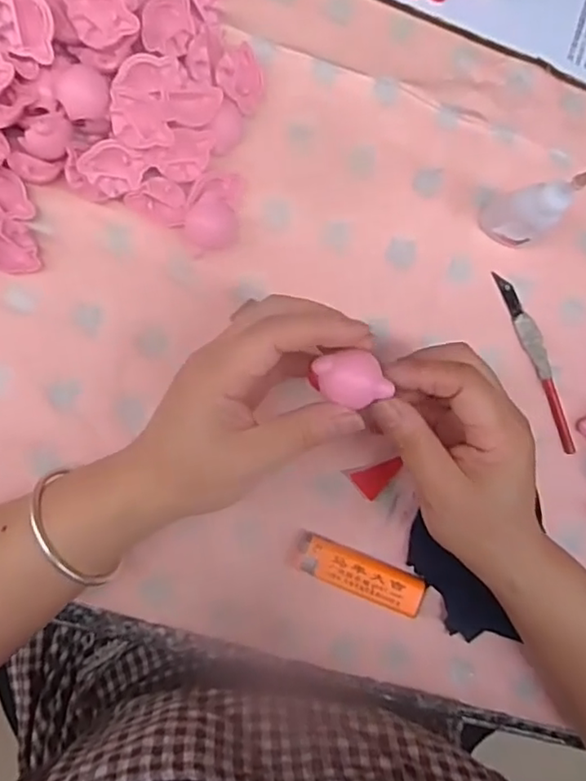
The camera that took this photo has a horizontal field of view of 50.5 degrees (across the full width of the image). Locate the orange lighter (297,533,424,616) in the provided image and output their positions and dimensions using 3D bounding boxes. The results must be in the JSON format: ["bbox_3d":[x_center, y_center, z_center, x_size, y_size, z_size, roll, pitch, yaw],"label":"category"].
[{"bbox_3d":[0.039,0.107,0.364,0.078,0.015,0.023,25,86,-8],"label":"orange lighter"}]

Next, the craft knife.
[{"bbox_3d":[0.156,-0.018,0.390,0.014,0.008,0.118,-23,93,-8],"label":"craft knife"}]

